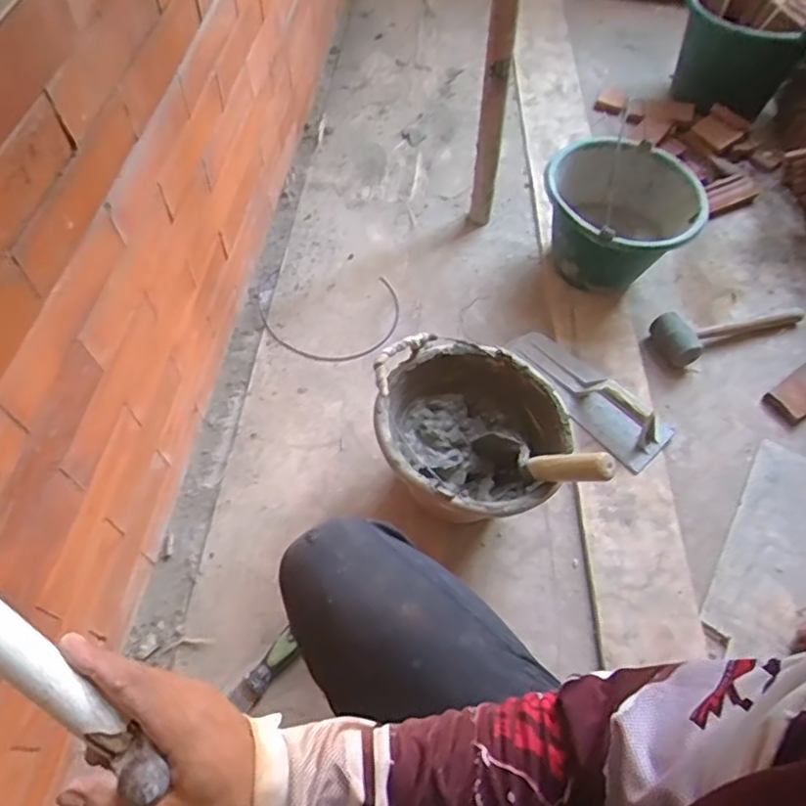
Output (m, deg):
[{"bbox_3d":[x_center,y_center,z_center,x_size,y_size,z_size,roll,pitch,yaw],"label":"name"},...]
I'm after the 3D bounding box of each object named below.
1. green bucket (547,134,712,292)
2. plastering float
[{"bbox_3d":[0.366,-0.316,1.075,0.253,0.205,0.238,2,59,-3],"label":"green bucket"},{"bbox_3d":[0.305,-0.029,1.000,0.110,0.079,0.298,-36,67,-22],"label":"plastering float"}]

